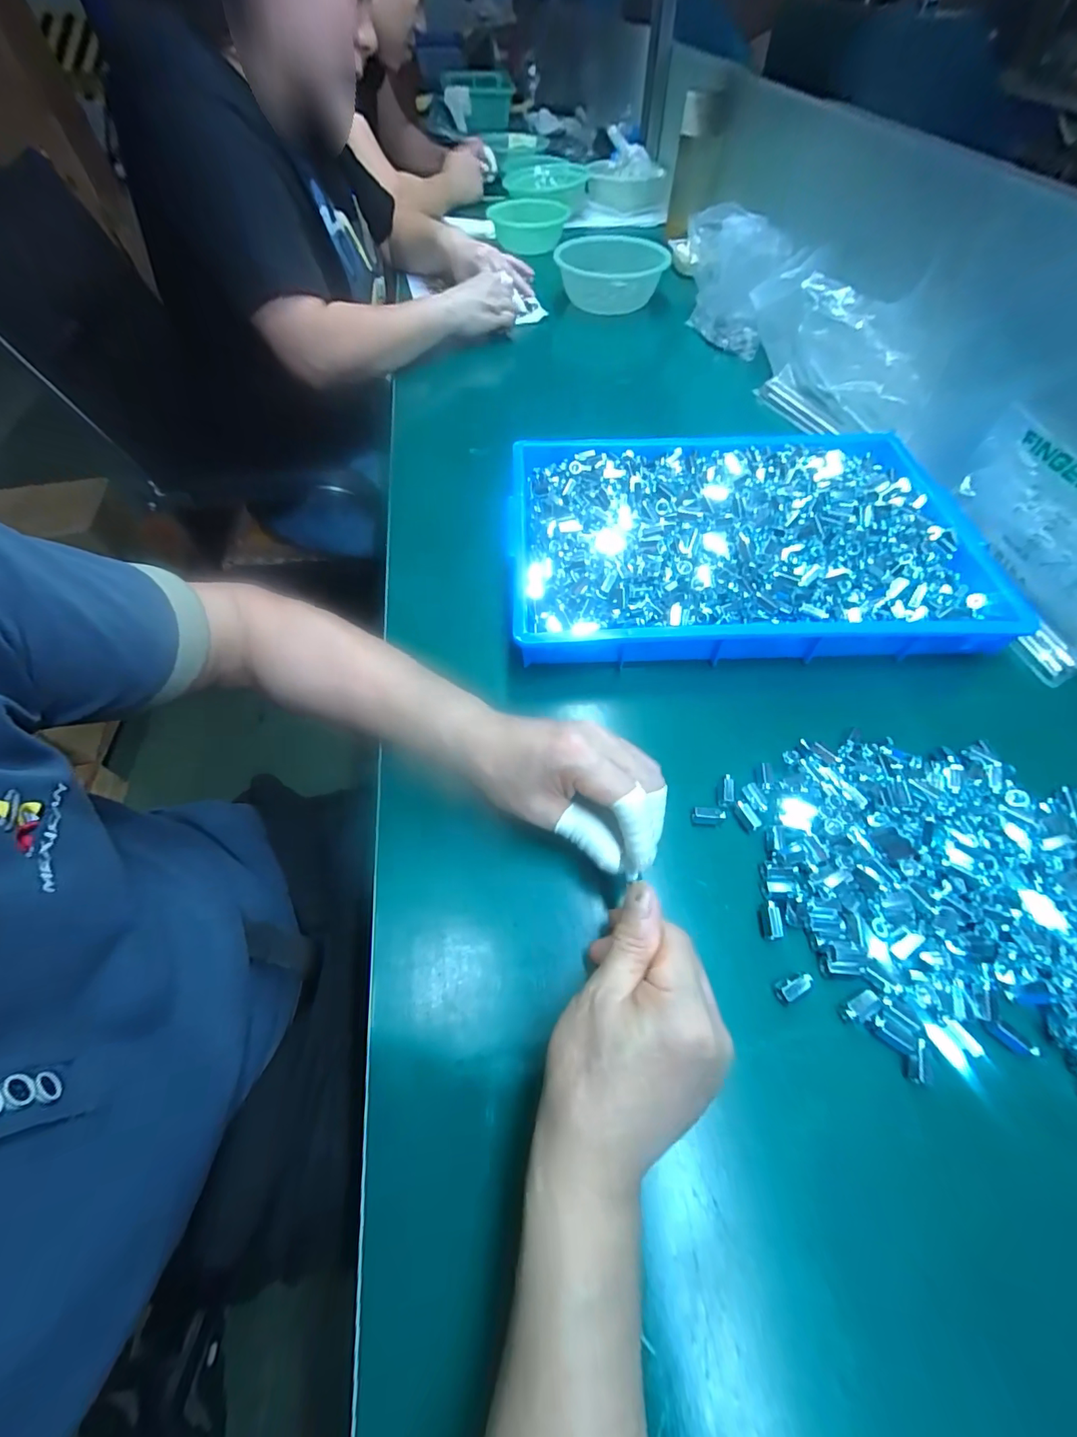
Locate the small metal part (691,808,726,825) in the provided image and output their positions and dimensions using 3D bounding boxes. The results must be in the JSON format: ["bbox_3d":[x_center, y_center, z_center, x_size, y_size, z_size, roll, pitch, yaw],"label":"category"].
[{"bbox_3d":[0.122,0.069,0.340,0.023,0.007,0.010,2,58,1],"label":"small metal part"}]

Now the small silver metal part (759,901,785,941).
[{"bbox_3d":[0.149,0.128,0.304,0.011,0.011,0.022,1,58,0],"label":"small silver metal part"}]

